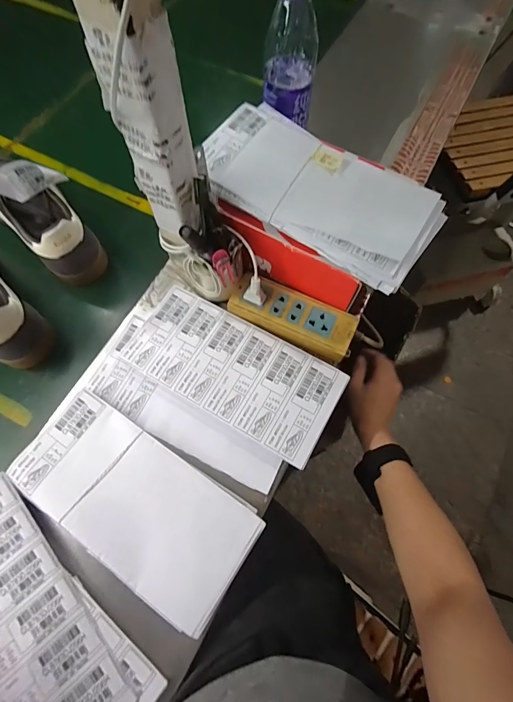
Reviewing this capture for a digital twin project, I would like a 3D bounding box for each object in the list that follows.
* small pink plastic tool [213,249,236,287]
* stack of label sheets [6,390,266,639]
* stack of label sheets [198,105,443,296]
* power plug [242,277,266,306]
[{"bbox_3d":[-0.038,-0.093,0.398,0.021,0.051,0.010,-38,65,-12],"label":"small pink plastic tool"},{"bbox_3d":[-0.127,0.155,0.365,0.248,0.013,0.121,32,74,11],"label":"stack of label sheets"},{"bbox_3d":[0.067,-0.177,0.380,0.256,0.022,0.133,36,75,13],"label":"stack of label sheets"},{"bbox_3d":[-0.002,-0.071,0.411,0.026,0.039,0.015,26,73,10],"label":"power plug"}]

